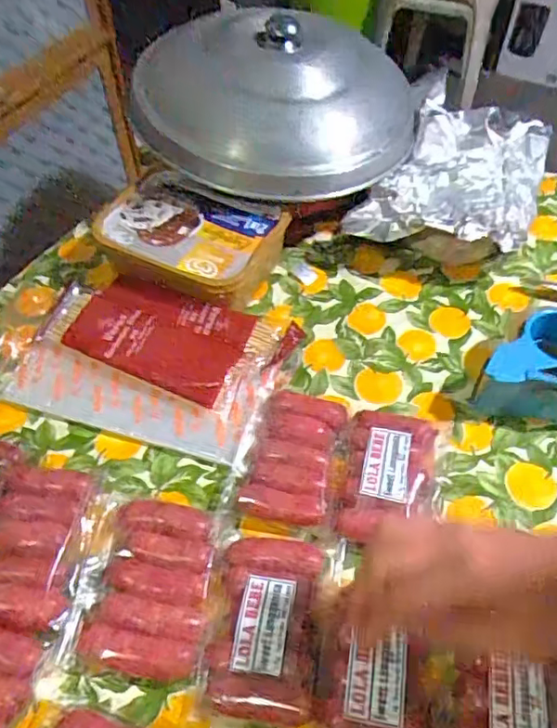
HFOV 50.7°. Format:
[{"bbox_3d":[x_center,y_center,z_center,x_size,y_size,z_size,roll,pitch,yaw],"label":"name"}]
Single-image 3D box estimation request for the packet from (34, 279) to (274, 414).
[{"bbox_3d":[-0.130,-0.034,0.633,0.240,0.036,0.117,19,53,13],"label":"packet"}]

